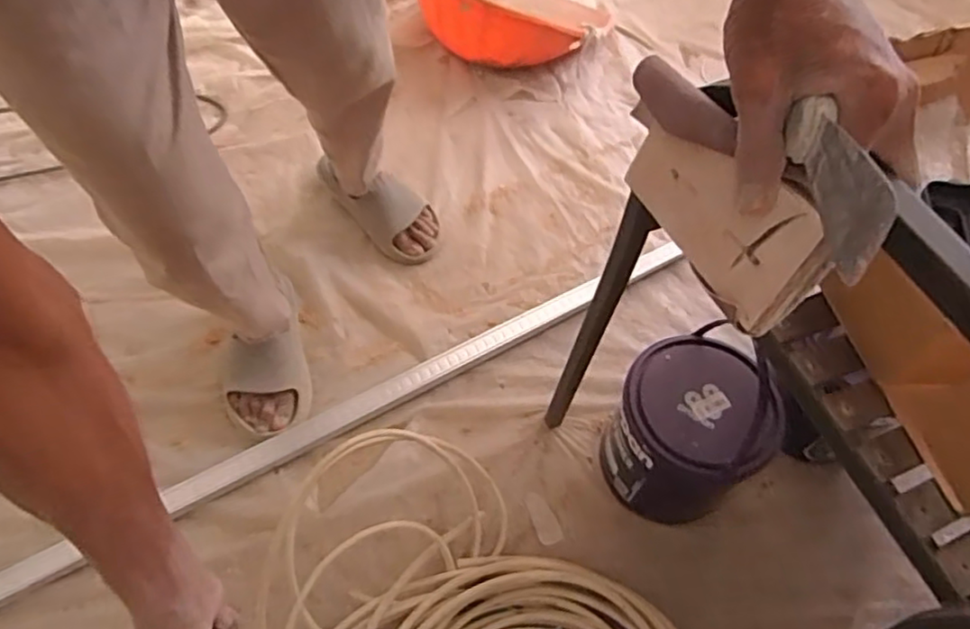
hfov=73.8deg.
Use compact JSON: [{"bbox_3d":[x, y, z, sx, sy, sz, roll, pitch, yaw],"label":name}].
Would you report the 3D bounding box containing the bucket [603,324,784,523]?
[{"bbox_3d":[0.253,0.143,0.834,0.169,0.235,0.185,30,61,14],"label":"bucket"}]

